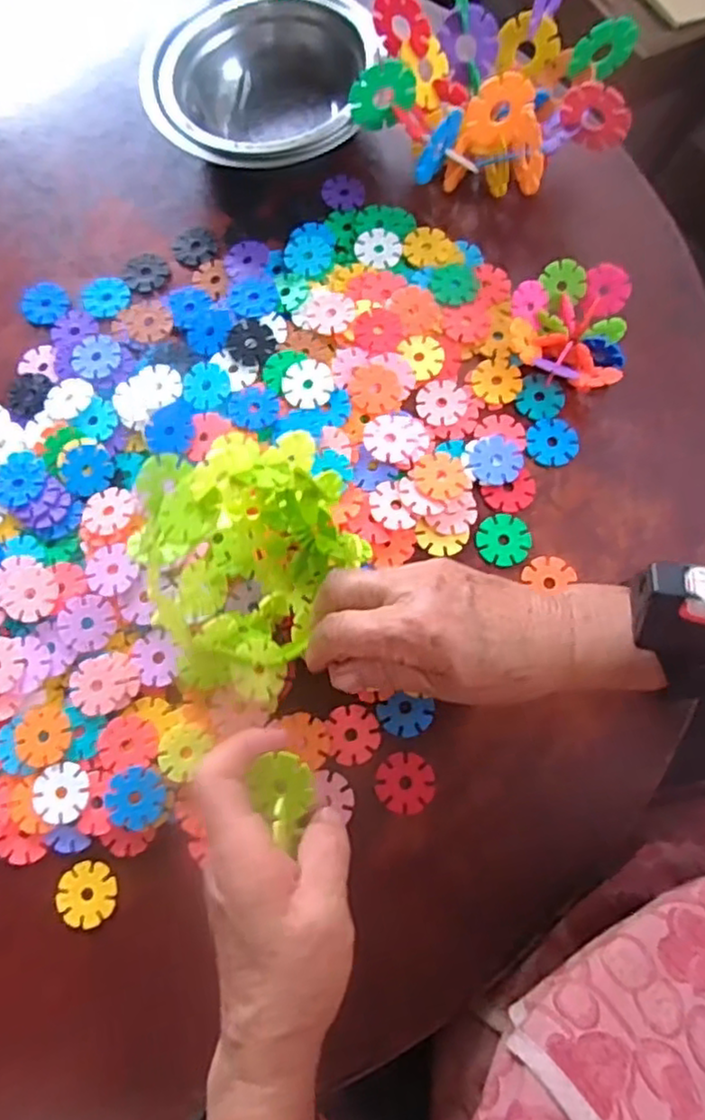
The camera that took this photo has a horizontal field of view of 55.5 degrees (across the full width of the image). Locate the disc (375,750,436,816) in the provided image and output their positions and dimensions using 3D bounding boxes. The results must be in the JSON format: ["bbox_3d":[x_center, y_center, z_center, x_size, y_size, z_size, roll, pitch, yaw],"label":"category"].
[{"bbox_3d":[0.029,0.121,0.364,0.031,0.004,0.031,-1,75,2],"label":"disc"}]

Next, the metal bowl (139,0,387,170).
[{"bbox_3d":[-0.064,-0.323,0.466,0.146,0.058,0.124,11,76,5],"label":"metal bowl"}]

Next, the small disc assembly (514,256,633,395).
[{"bbox_3d":[0.133,-0.142,0.419,0.069,0.035,0.080,11,76,5],"label":"small disc assembly"}]

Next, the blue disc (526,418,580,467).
[{"bbox_3d":[0.126,-0.075,0.419,0.031,0.004,0.035,41,80,12],"label":"blue disc"}]

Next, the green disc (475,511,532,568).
[{"bbox_3d":[0.092,-0.012,0.406,0.032,0.004,0.032,-1,75,2],"label":"green disc"}]

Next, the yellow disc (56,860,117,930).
[{"bbox_3d":[-0.143,0.180,0.361,0.030,0.004,0.032,-1,75,2],"label":"yellow disc"}]

